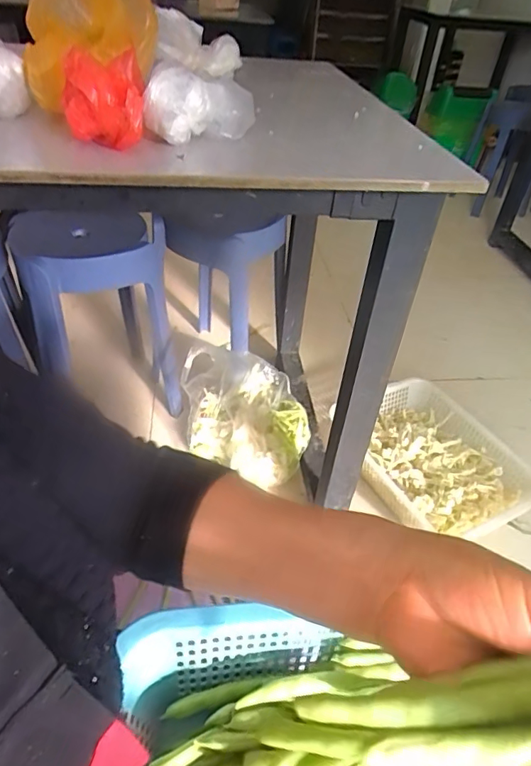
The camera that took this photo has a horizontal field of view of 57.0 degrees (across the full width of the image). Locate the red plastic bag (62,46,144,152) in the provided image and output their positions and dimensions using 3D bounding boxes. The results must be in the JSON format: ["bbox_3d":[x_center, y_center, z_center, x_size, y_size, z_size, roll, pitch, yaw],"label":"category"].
[{"bbox_3d":[-0.144,-0.249,0.431,0.071,0.065,0.073,-6,42,-10],"label":"red plastic bag"}]

